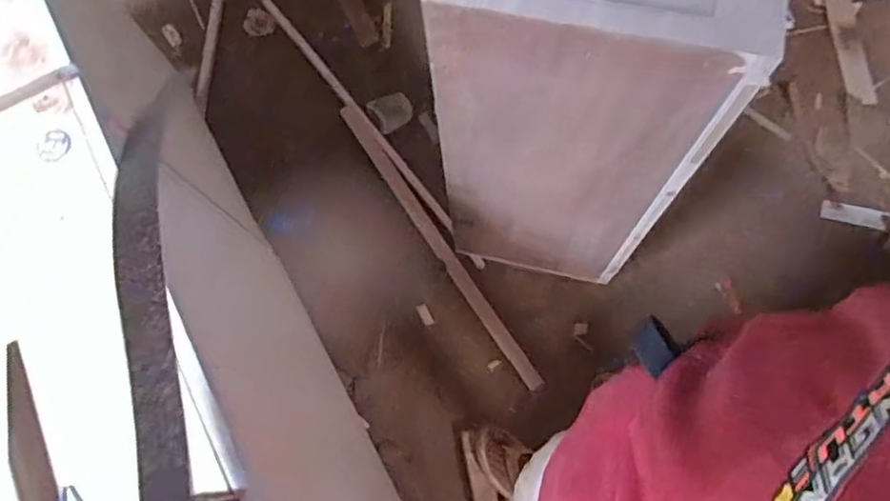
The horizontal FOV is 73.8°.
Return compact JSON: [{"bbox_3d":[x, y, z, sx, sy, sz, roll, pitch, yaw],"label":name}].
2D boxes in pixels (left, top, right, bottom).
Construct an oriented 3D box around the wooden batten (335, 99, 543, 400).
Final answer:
[{"bbox_3d":[-0.027,-0.039,1.594,0.050,0.026,0.927,-32,74,-8],"label":"wooden batten"}]

